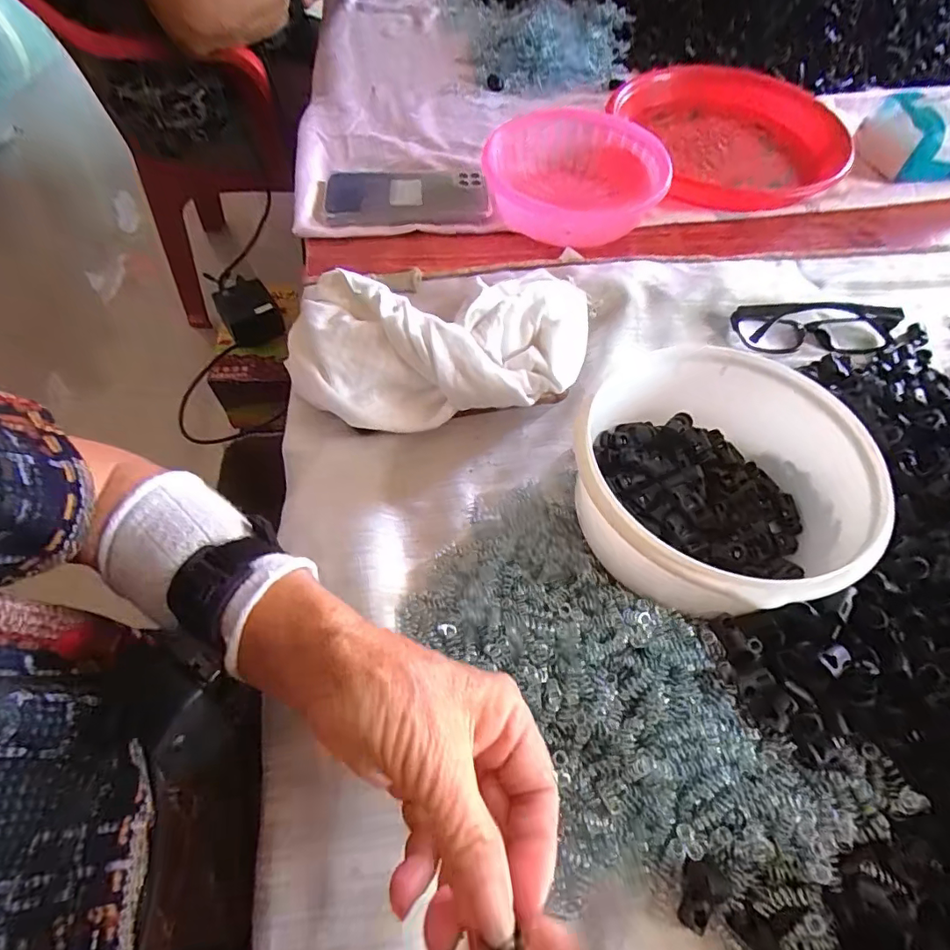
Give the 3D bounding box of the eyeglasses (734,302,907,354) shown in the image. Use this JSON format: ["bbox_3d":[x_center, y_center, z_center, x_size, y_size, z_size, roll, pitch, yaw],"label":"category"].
[{"bbox_3d":[0.280,-0.121,0.423,0.129,0.028,0.041,-1,59,-3],"label":"eyeglasses"}]

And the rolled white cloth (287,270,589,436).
[{"bbox_3d":[-0.027,-0.087,0.375,0.210,0.065,0.106,4,59,0],"label":"rolled white cloth"}]

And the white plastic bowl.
[{"bbox_3d":[0.140,0.008,0.312,0.150,0.085,0.161,1,59,-2],"label":"white plastic bowl"}]

